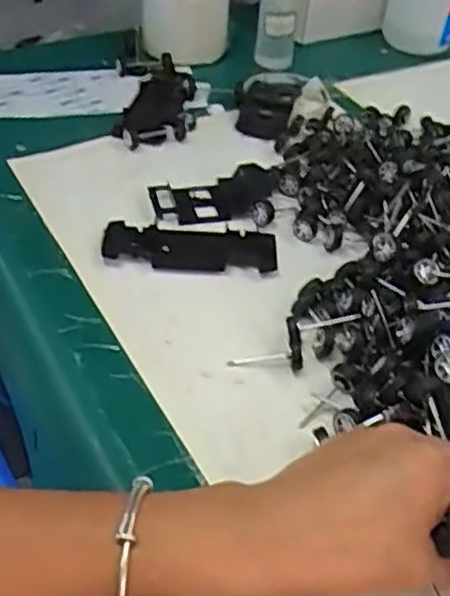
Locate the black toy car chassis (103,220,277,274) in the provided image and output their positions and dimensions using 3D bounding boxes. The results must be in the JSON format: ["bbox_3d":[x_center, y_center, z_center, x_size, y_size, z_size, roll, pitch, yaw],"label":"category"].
[{"bbox_3d":[-0.024,-0.037,0.533,0.124,0.011,0.045,2,44,-1],"label":"black toy car chassis"}]

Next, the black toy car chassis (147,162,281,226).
[{"bbox_3d":[-0.005,-0.079,0.576,0.106,0.012,0.051,-14,47,-17],"label":"black toy car chassis"}]

